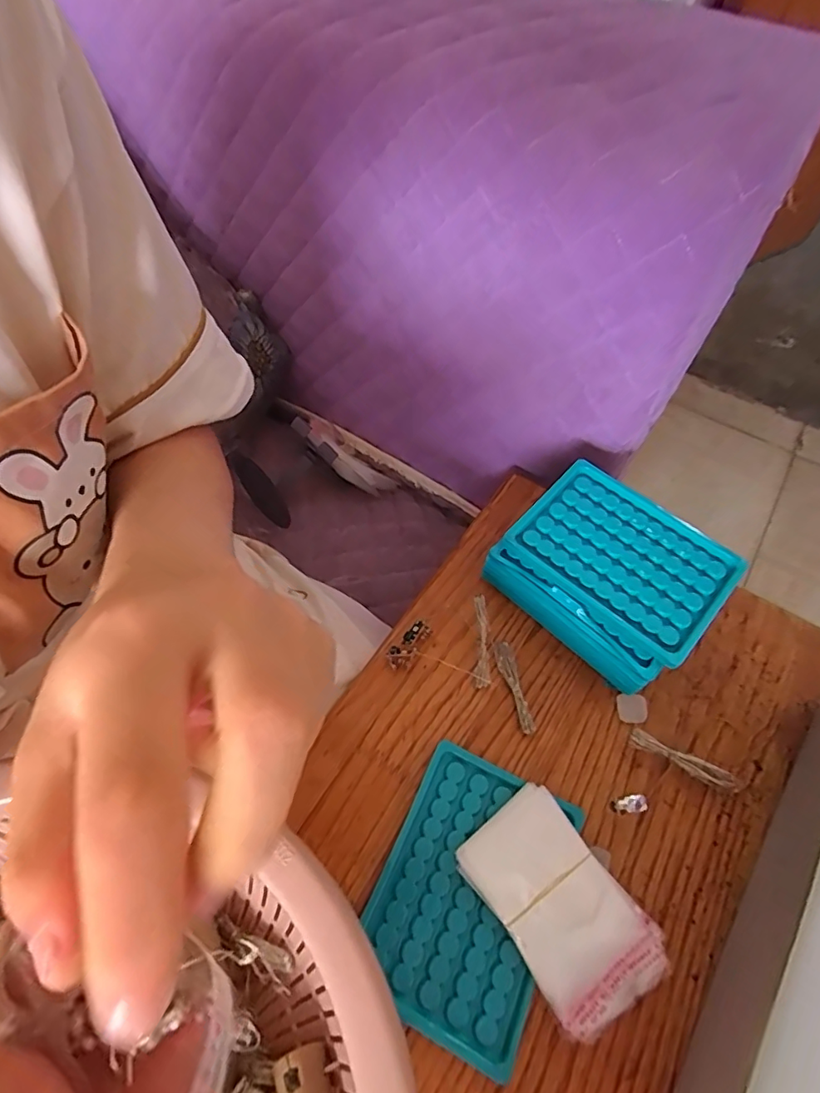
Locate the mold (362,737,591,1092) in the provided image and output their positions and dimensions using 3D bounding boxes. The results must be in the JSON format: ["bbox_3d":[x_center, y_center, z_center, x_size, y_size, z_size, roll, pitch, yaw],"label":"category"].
[{"bbox_3d":[0.033,0.193,0.300,0.094,0.009,0.132,24,61,12],"label":"mold"}]

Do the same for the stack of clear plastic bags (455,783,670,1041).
[{"bbox_3d":[0.082,0.197,0.293,0.067,0.016,0.106,-34,66,-20],"label":"stack of clear plastic bags"}]

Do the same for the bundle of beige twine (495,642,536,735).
[{"bbox_3d":[0.070,0.096,0.363,0.012,0.008,0.062,-10,60,-7],"label":"bundle of beige twine"}]

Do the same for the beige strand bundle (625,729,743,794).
[{"bbox_3d":[0.174,0.137,0.337,0.067,0.016,0.010,27,62,14],"label":"beige strand bundle"}]

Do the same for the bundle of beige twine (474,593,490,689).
[{"bbox_3d":[0.049,0.065,0.365,0.009,0.007,0.062,0,85,-1],"label":"bundle of beige twine"}]

